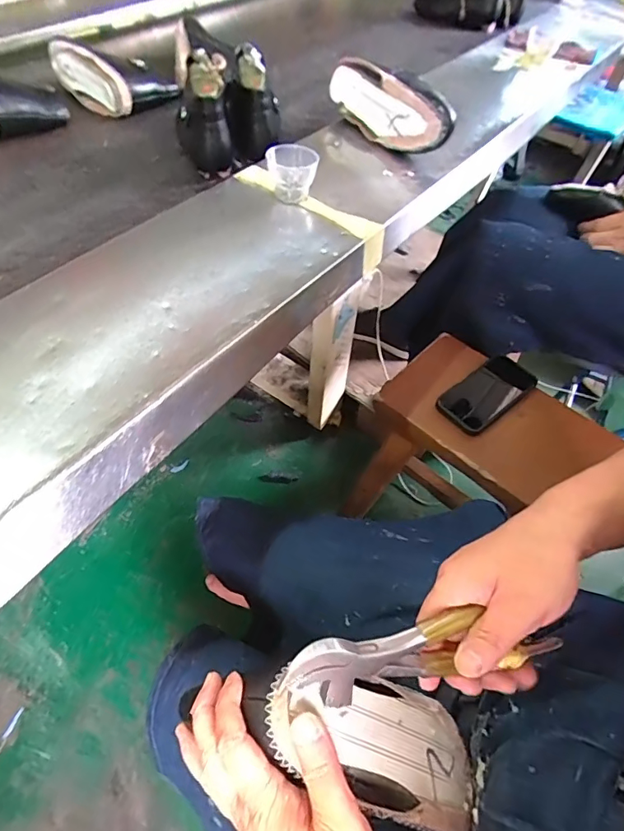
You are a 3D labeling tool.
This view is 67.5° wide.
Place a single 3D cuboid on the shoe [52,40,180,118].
[{"bbox_3d":[-0.366,-0.630,0.858,0.208,0.095,0.129,36,59,21],"label":"shoe"}]

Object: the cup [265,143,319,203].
[{"bbox_3d":[-0.025,-0.318,0.623,0.062,0.061,0.061,2,53,-2],"label":"cup"}]

